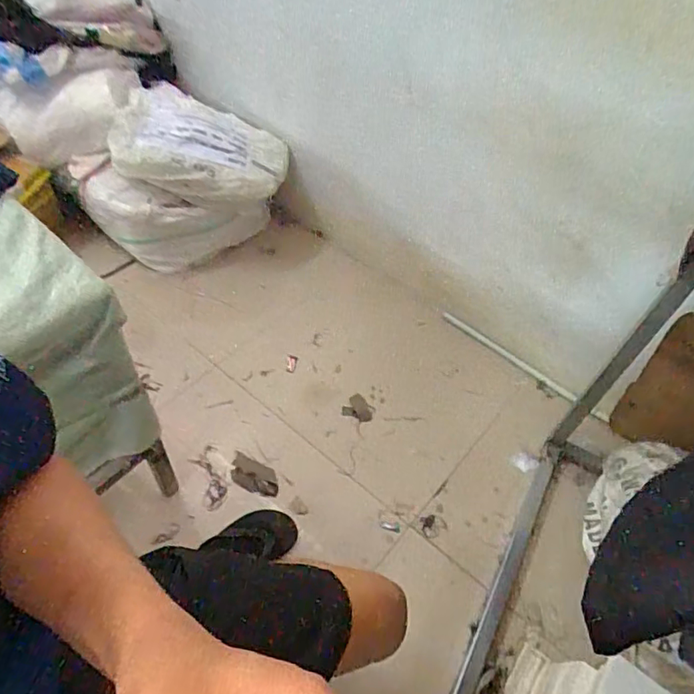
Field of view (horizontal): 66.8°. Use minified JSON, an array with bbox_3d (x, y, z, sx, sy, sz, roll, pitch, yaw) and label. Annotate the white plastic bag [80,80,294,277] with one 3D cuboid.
[{"bbox_3d":[-0.405,-0.430,1.370,0.376,0.294,0.402,30,54,17],"label":"white plastic bag"}]

